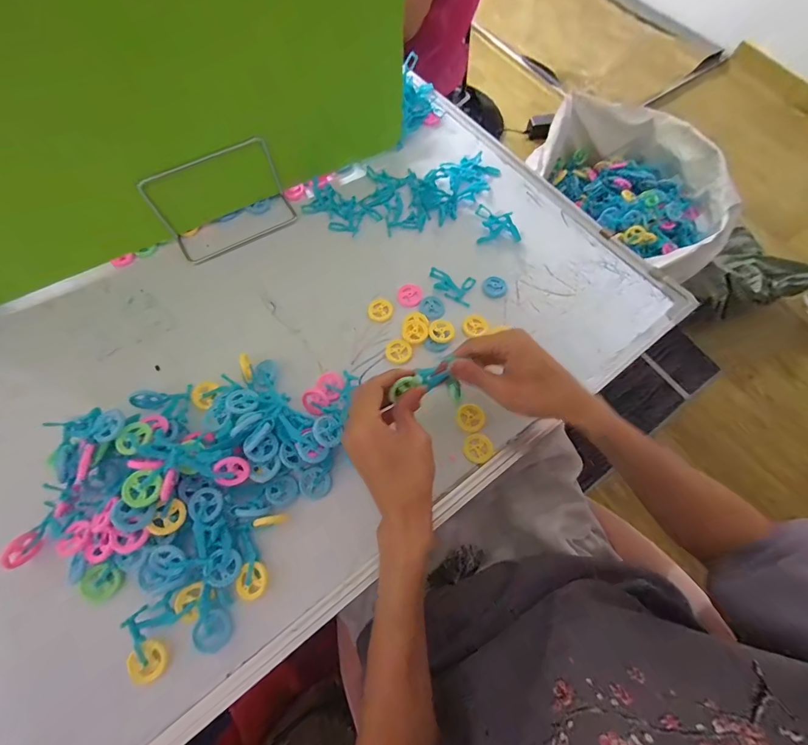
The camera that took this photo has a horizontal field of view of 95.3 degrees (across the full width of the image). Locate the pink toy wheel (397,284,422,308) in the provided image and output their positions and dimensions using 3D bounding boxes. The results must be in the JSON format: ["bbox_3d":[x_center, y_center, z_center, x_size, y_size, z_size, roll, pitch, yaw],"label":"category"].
[{"bbox_3d":[0.006,-0.093,0.442,0.030,0.004,0.034,0,68,0],"label":"pink toy wheel"}]

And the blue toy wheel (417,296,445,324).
[{"bbox_3d":[0.033,-0.077,0.437,0.031,0.005,0.033,0,68,0],"label":"blue toy wheel"}]

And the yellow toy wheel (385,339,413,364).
[{"bbox_3d":[-0.006,-0.024,0.411,0.028,0.004,0.028,0,68,0],"label":"yellow toy wheel"}]

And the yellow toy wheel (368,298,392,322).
[{"bbox_3d":[-0.027,-0.073,0.433,0.029,0.004,0.030,0,68,0],"label":"yellow toy wheel"}]

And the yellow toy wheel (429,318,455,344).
[{"bbox_3d":[0.044,-0.048,0.423,0.029,0.007,0.031,0,68,0],"label":"yellow toy wheel"}]

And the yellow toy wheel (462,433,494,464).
[{"bbox_3d":[0.076,0.078,0.377,0.030,0.005,0.029,0,68,0],"label":"yellow toy wheel"}]

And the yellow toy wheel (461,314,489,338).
[{"bbox_3d":[0.081,-0.055,0.429,0.029,0.008,0.028,0,68,0],"label":"yellow toy wheel"}]

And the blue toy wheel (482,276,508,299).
[{"bbox_3d":[0.112,-0.104,0.453,0.030,0.009,0.029,0,68,0],"label":"blue toy wheel"}]

